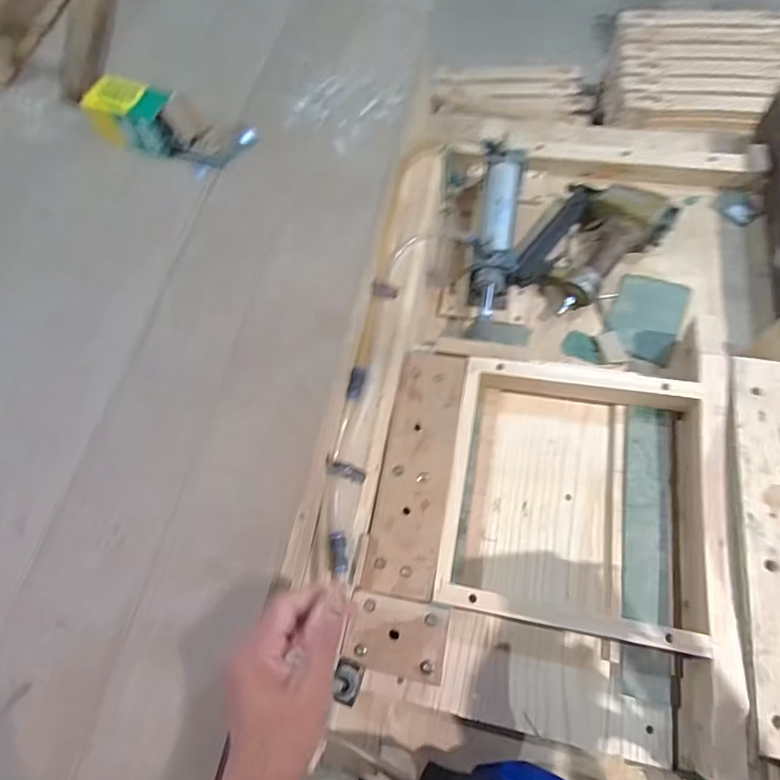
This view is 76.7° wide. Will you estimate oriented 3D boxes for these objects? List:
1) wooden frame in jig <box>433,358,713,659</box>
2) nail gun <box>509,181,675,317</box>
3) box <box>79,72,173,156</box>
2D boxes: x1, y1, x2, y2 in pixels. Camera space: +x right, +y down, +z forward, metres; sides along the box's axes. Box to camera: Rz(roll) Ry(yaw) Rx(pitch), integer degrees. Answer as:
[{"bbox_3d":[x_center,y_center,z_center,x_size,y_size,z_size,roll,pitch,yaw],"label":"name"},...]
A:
[{"bbox_3d":[0.216,0.110,0.574,0.287,0.071,0.315,9,68,7],"label":"wooden frame in jig"},{"bbox_3d":[0.289,-0.207,0.700,0.159,0.071,0.213,30,73,16],"label":"nail gun"},{"bbox_3d":[-0.340,-0.364,0.652,0.117,0.052,0.067,15,69,9],"label":"box"}]

